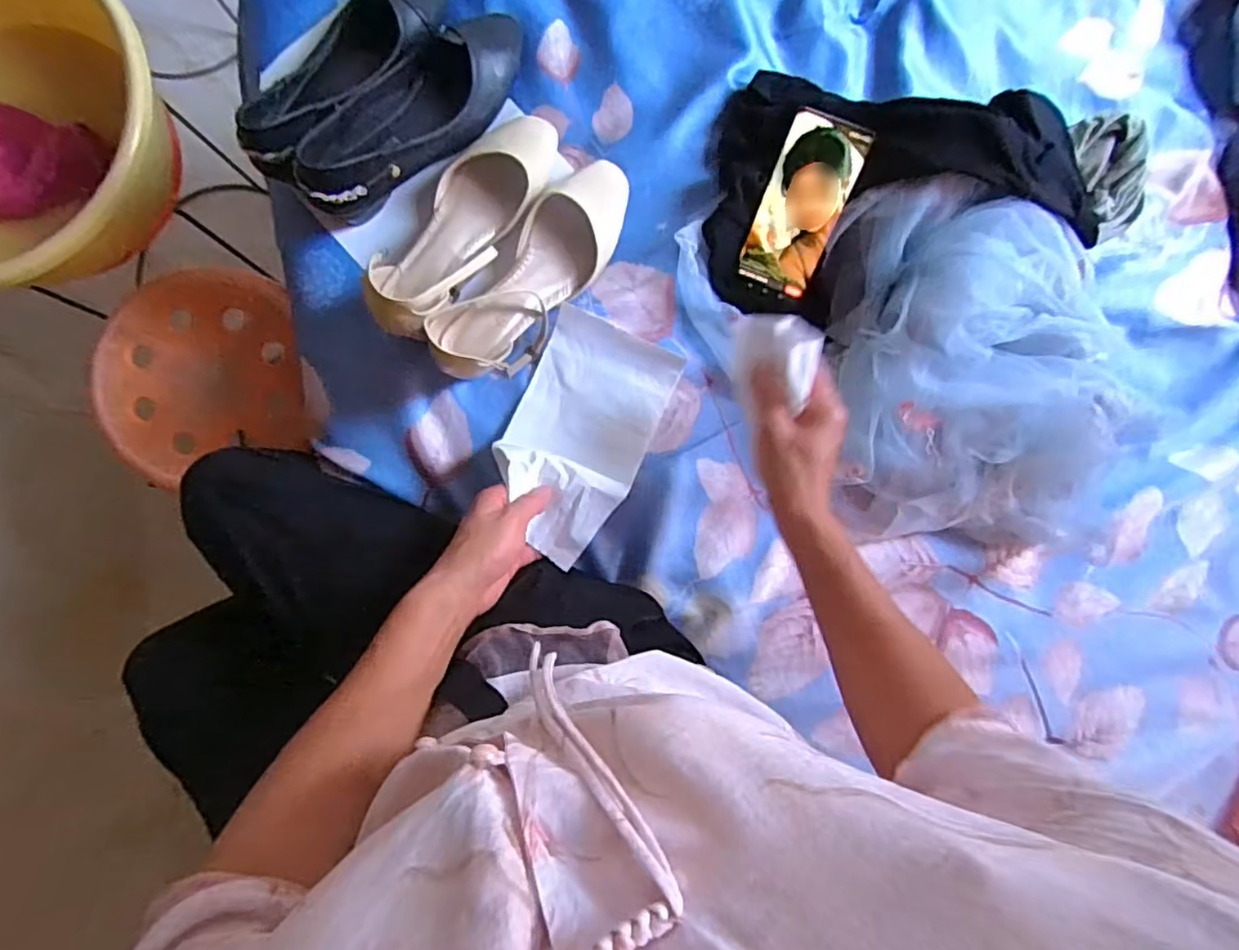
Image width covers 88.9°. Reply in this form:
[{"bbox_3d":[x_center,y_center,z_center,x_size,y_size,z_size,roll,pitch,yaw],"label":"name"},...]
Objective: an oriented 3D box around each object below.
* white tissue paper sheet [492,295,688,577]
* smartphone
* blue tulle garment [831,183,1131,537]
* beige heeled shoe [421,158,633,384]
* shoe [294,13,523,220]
[{"bbox_3d":[-0.038,-0.036,0.584,0.128,0.074,0.218,24,90,-3],"label":"white tissue paper sheet"},{"bbox_3d":[0.168,-0.246,0.588,0.071,0.006,0.155,22,119,6],"label":"smartphone"},{"bbox_3d":[0.335,-0.092,0.583,0.301,0.108,0.308,1,91,-3],"label":"blue tulle garment"},{"bbox_3d":[-0.073,-0.188,0.572,0.080,0.084,0.246,37,89,-3],"label":"beige heeled shoe"},{"bbox_3d":[-0.184,-0.332,0.580,0.083,0.073,0.261,41,89,-3],"label":"shoe"}]

